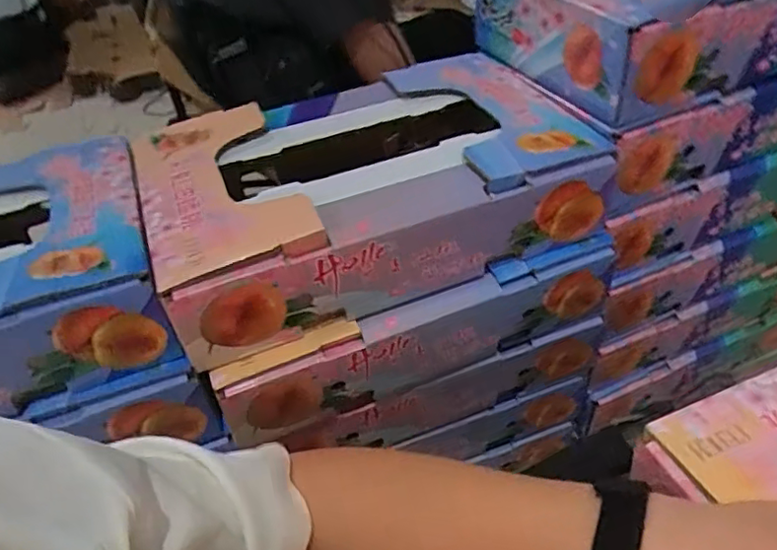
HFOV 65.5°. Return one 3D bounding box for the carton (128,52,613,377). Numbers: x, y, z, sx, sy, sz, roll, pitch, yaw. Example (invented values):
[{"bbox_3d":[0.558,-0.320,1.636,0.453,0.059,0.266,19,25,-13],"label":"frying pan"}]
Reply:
[{"bbox_3d":[-0.027,-0.094,0.605,0.392,0.095,0.268,-18,43,-13],"label":"carton"}]

